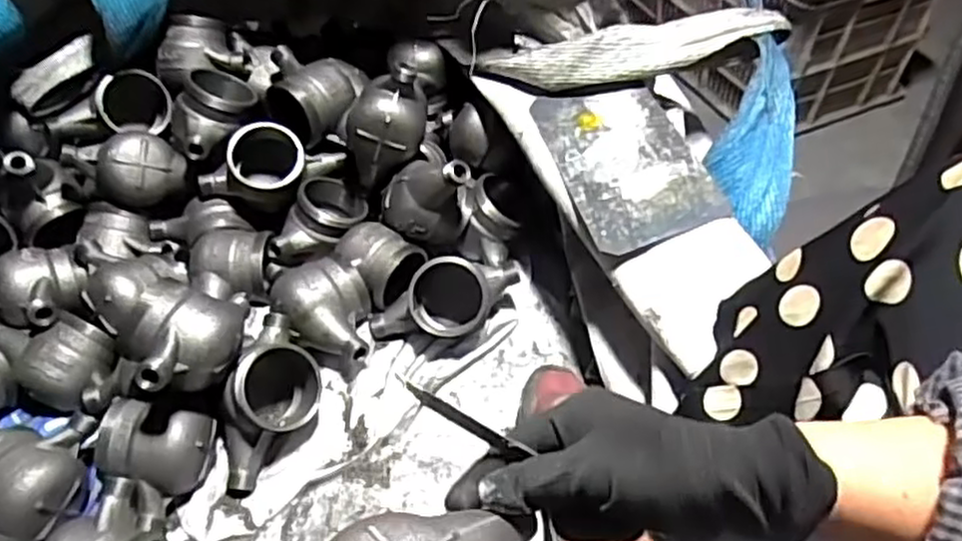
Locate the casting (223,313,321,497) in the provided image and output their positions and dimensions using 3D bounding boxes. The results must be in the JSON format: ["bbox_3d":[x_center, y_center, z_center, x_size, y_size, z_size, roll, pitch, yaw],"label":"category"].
[{"bbox_3d":[-0.194,0.121,0.695,0.081,0.081,0.154,2,48,3],"label":"casting"}]

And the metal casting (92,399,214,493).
[{"bbox_3d":[-0.289,0.156,0.654,0.095,0.067,0.069,6,48,7],"label":"metal casting"}]

